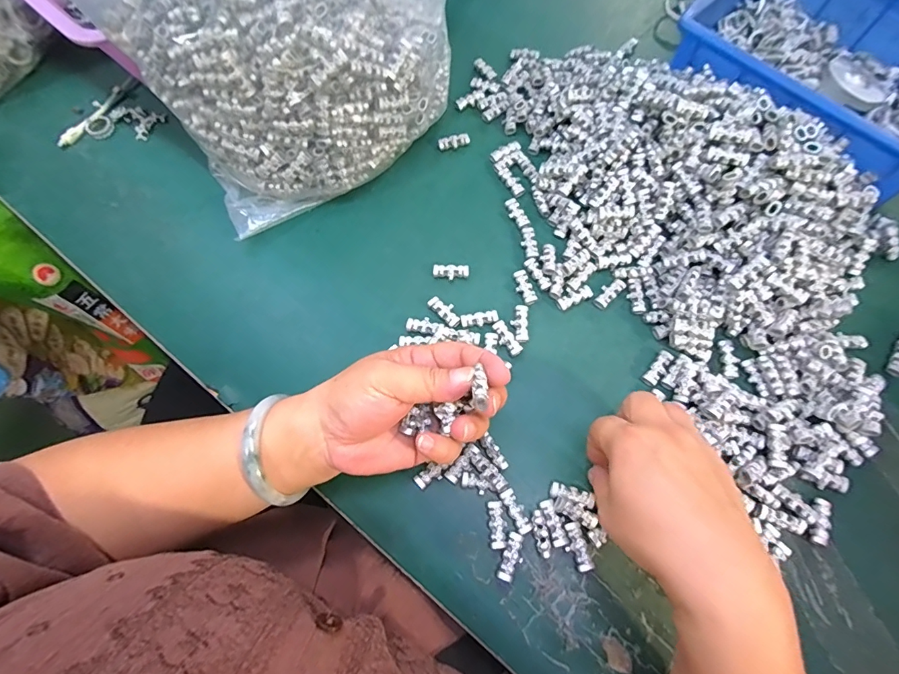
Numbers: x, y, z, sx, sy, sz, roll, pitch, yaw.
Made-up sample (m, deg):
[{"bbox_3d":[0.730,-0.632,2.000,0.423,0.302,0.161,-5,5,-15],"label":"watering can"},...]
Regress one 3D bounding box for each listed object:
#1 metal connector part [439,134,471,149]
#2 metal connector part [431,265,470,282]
[{"bbox_3d":[0.004,-0.187,0.421,0.030,0.010,0.010,-16,70,-6],"label":"metal connector part"},{"bbox_3d":[0.001,-0.054,0.369,0.030,0.008,0.012,6,70,2],"label":"metal connector part"}]

